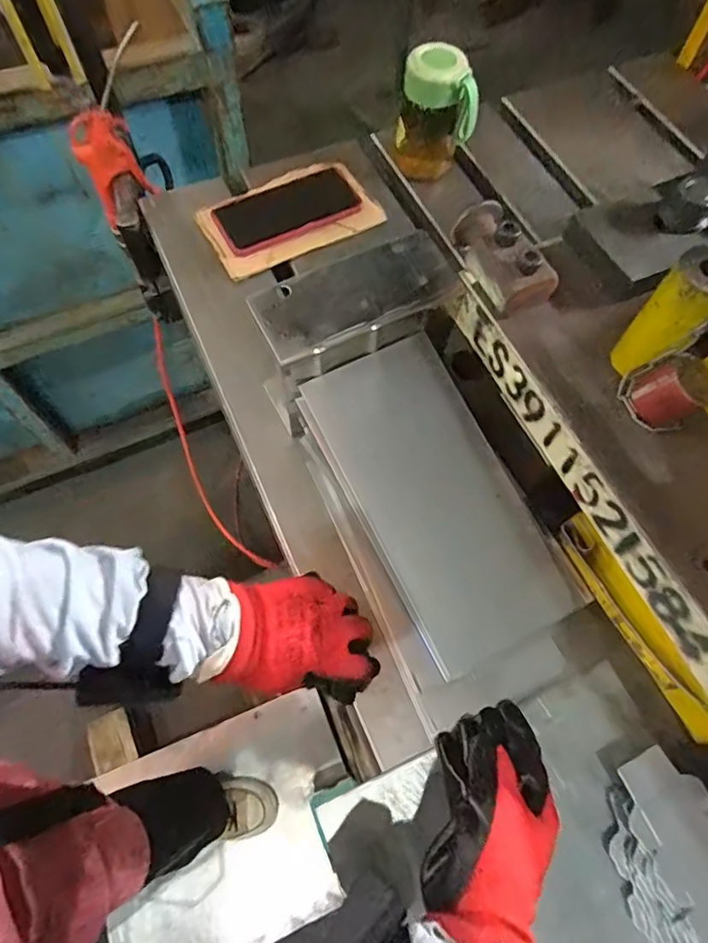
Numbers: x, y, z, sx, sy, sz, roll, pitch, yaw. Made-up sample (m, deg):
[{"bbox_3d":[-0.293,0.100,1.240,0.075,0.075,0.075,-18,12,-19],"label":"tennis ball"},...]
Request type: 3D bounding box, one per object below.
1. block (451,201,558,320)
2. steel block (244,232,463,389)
[{"bbox_3d":[0.112,-0.167,0.426,0.044,0.045,0.093,-27,70,-14],"label":"block"},{"bbox_3d":[0.003,-0.137,0.451,0.163,0.032,0.073,-27,76,-11],"label":"steel block"}]

